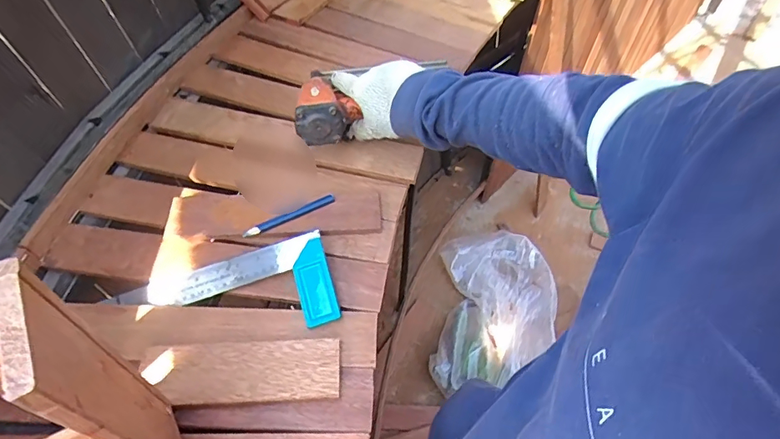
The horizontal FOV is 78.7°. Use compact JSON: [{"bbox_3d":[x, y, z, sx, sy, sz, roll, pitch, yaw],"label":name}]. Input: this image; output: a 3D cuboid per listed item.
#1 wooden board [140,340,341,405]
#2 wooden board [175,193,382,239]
[{"bbox_3d":[-0.153,0.158,0.495,0.198,0.015,0.062,1,53,-5],"label":"wooden board"},{"bbox_3d":[-0.145,-0.010,0.621,0.261,0.015,0.078,-2,48,-1],"label":"wooden board"}]

